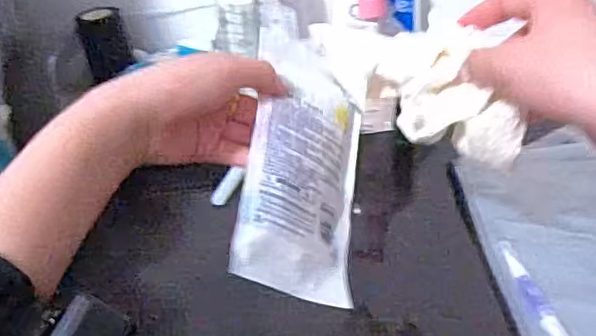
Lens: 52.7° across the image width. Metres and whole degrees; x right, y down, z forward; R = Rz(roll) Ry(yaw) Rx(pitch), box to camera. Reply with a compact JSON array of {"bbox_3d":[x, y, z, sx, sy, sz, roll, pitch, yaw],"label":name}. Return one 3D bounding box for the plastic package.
[{"bbox_3d":[0.005,-0.006,0.396,0.017,0.093,0.179,-19,56,43],"label":"plastic package"}]

